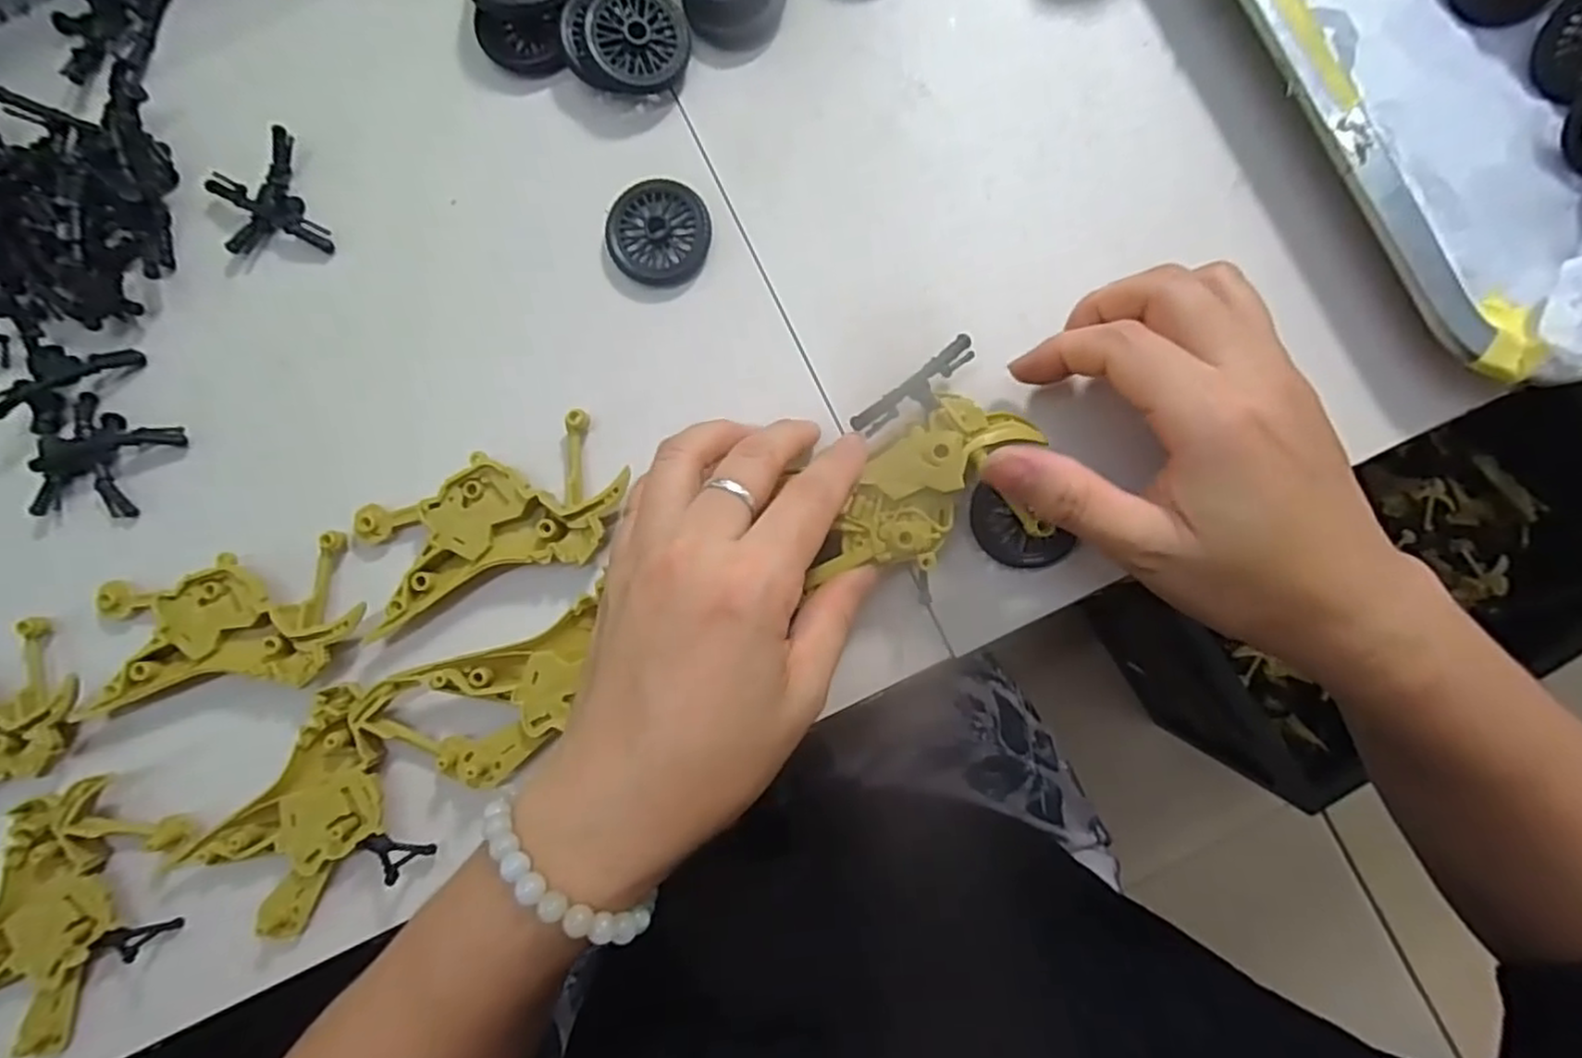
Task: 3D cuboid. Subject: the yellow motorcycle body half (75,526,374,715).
[{"bbox_3d":[-0.205,0.036,0.254,0.105,0.012,0.047,-13,87,1],"label":"yellow motorcycle body half"}]

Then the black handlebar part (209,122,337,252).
[{"bbox_3d":[-0.195,-0.120,0.265,0.034,0.007,0.045,-21,87,1],"label":"black handlebar part"}]

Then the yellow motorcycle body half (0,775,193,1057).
[{"bbox_3d":[-0.258,0.133,0.251,0.048,0.017,0.094,31,89,3],"label":"yellow motorcycle body half"}]

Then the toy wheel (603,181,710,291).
[{"bbox_3d":[-0.048,-0.108,0.262,0.036,0.006,0.037,0,88,2],"label":"toy wheel"}]

